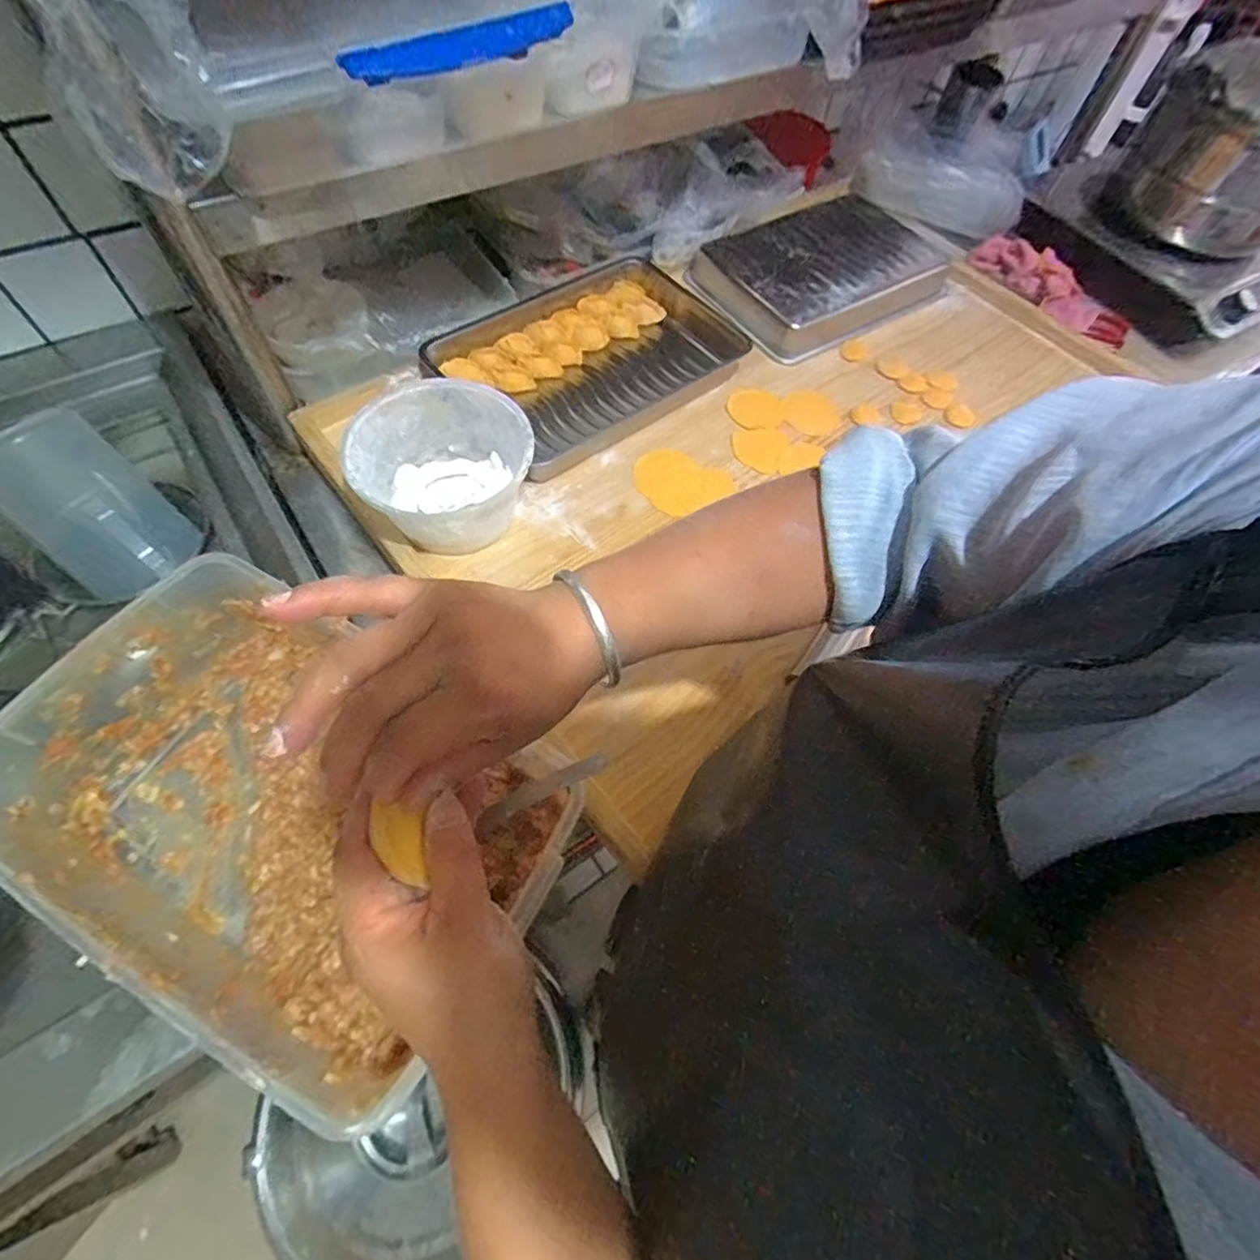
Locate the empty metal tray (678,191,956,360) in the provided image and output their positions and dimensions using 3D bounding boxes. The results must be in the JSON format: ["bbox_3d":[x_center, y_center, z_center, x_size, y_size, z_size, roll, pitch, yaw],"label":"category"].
[{"bbox_3d":[0.261,-0.503,0.812,0.335,0.046,0.238,-33,69,-19],"label":"empty metal tray"}]

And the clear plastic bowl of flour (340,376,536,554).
[{"bbox_3d":[-0.173,-0.146,0.563,0.157,0.094,0.143,2,62,-3],"label":"clear plastic bowl of flour"}]

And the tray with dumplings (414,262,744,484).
[{"bbox_3d":[-0.043,-0.330,0.700,0.335,0.036,0.229,-35,70,-20],"label":"tray with dumplings"}]

